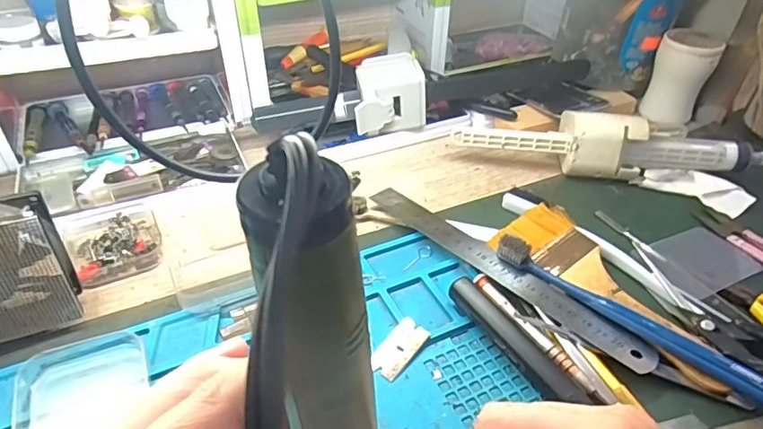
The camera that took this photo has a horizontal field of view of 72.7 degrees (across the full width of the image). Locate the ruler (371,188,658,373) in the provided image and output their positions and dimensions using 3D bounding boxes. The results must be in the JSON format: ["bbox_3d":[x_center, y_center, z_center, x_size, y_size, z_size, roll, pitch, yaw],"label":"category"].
[{"bbox_3d":[0.079,0.034,0.354,0.025,0.005,0.216,-32,51,-32],"label":"ruler"}]

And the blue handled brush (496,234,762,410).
[{"bbox_3d":[0.153,0.061,0.314,0.183,0.018,0.020,32,50,29],"label":"blue handled brush"}]

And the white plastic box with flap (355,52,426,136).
[{"bbox_3d":[0.006,-0.112,0.479,0.062,0.054,0.067,-4,42,-6],"label":"white plastic box with flap"}]

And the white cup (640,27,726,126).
[{"bbox_3d":[0.304,-0.144,0.531,0.051,0.082,0.062,20,45,19],"label":"white cup"}]

